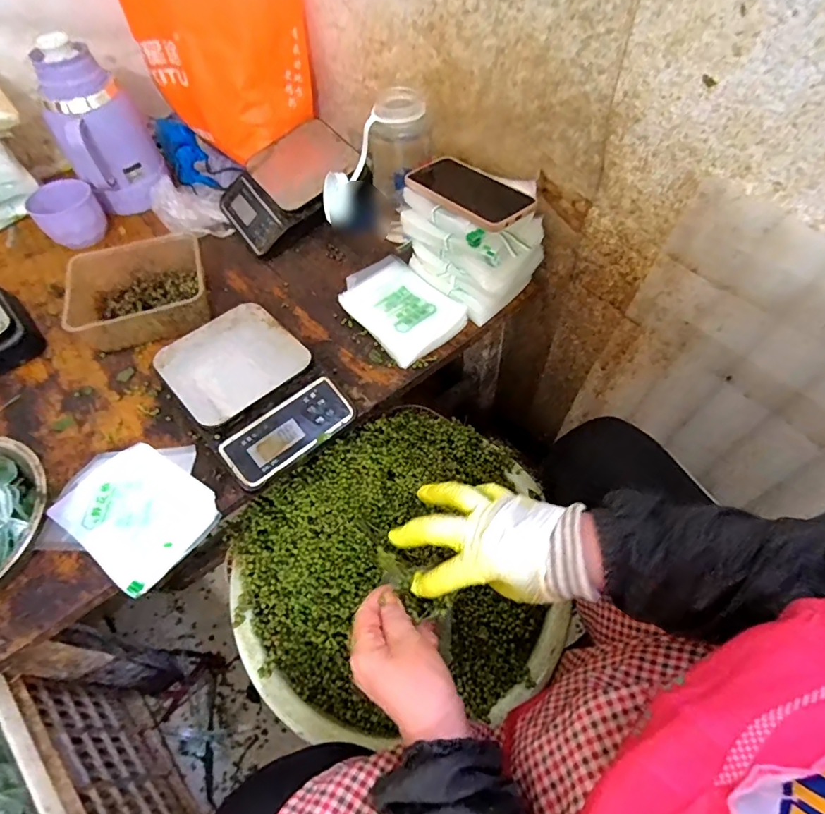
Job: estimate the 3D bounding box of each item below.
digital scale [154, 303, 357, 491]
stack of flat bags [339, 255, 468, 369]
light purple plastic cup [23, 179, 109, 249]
[{"bbox_3d":[-0.188,-0.025,0.563,0.146,0.047,0.209,-36,63,-20],"label":"digital scale"},{"bbox_3d":[-0.013,-0.134,0.646,0.114,0.037,0.151,-36,63,-20],"label":"stack of flat bags"},{"bbox_3d":[-0.536,-0.299,0.753,0.094,0.067,0.085,-32,61,-18],"label":"light purple plastic cup"}]

